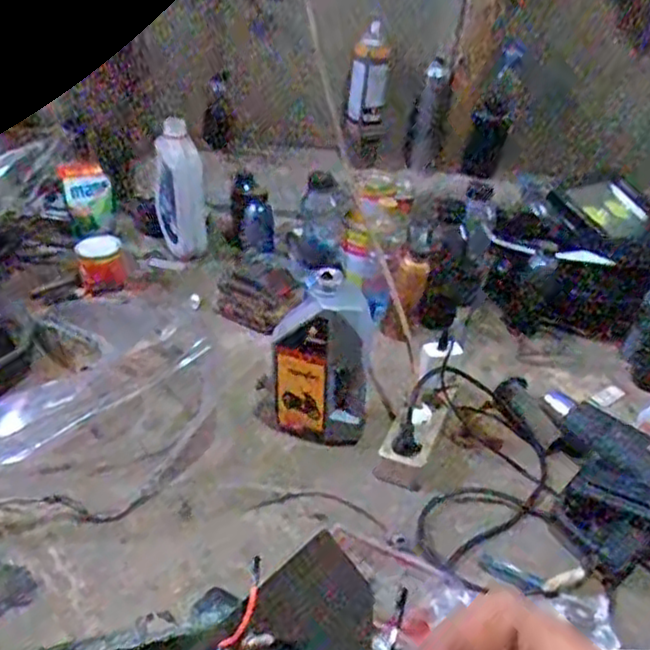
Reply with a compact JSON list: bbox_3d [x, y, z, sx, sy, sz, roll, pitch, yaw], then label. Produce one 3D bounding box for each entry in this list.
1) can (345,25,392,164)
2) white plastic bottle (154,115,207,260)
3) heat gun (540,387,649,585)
[{"bbox_3d":[0.074,-0.417,1.270,0.077,0.229,0.069,3,36,-1],"label":"can"},{"bbox_3d":[-0.255,-0.235,1.231,0.072,0.230,0.084,-16,37,-25],"label":"white plastic bottle"},{"bbox_3d":[0.312,0.174,0.802,0.183,0.062,0.224,-26,42,-36],"label":"heat gun"}]

